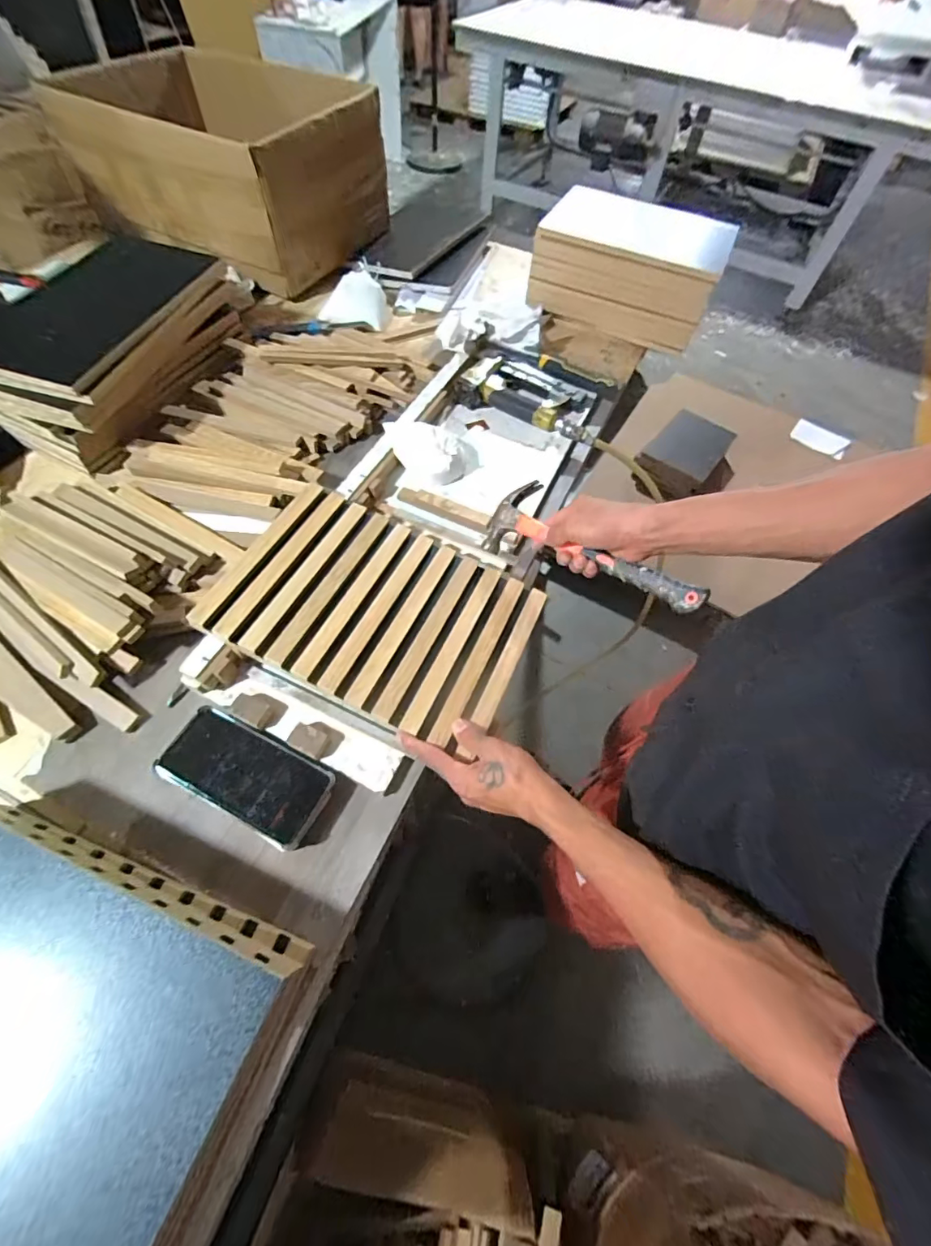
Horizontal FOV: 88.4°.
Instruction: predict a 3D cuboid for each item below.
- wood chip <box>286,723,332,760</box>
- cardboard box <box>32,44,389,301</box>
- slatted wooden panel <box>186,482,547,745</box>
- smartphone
[{"bbox_3d":[-0.163,0.122,0.498,0.038,0.017,0.025,23,60,9],"label":"wood chip"},{"bbox_3d":[-0.465,-0.942,1.004,0.520,0.230,0.383,27,61,11],"label":"cardboard box"},{"bbox_3d":[-0.091,-0.027,0.567,0.331,0.018,0.259,27,60,4],"label":"slatted wooden panel"},{"bbox_3d":[-0.219,0.150,0.480,0.162,0.010,0.080,26,58,7],"label":"smartphone"}]

